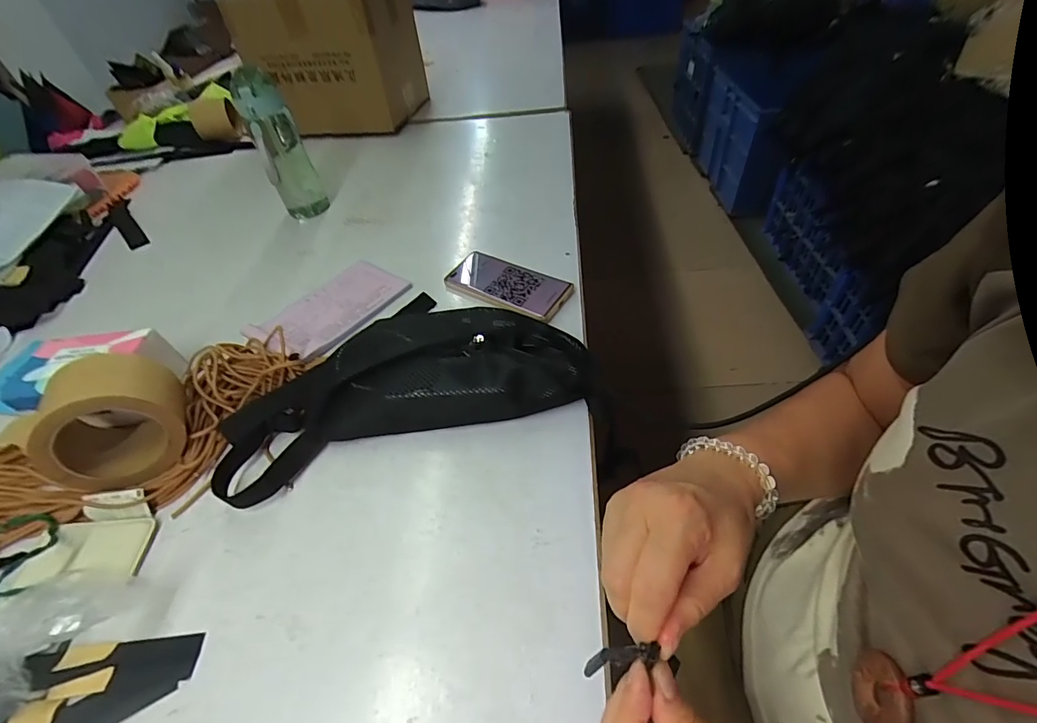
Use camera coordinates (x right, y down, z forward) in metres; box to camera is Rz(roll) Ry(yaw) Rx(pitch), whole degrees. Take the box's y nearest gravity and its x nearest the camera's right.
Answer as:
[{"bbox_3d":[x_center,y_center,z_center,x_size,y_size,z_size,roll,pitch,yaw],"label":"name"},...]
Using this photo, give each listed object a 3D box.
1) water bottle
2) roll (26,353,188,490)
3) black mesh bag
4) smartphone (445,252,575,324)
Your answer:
[{"bbox_3d":[-0.377,-0.339,0.709,0.070,0.205,0.060,-23,49,-15],"label":"water bottle"},{"bbox_3d":[-0.380,0.056,0.424,0.104,0.097,0.095,-21,49,-12],"label":"roll"},{"bbox_3d":[-0.120,0.007,0.466,0.367,0.076,0.174,-17,48,-8],"label":"black mesh bag"},{"bbox_3d":[-0.015,-0.102,0.591,0.161,0.013,0.079,23,57,26],"label":"smartphone"}]

